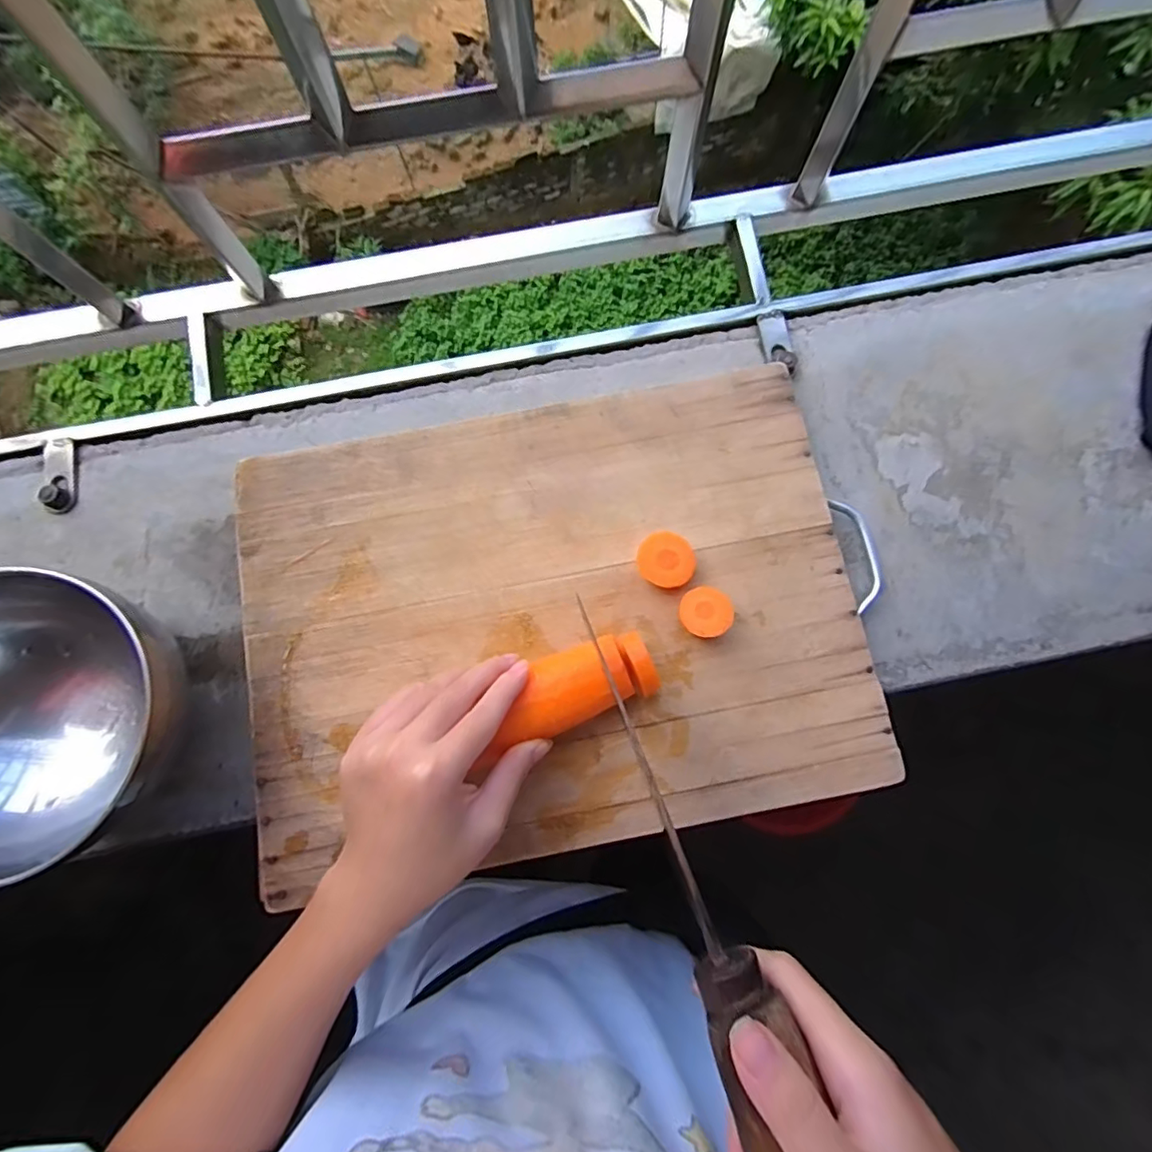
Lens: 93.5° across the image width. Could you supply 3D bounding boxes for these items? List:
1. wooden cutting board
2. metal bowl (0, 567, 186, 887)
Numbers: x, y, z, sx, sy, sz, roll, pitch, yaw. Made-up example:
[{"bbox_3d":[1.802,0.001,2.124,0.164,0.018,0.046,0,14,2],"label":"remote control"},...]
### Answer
[{"bbox_3d":[-0.016,0.024,0.339,0.375,0.028,0.272,-10,80,-1],"label":"wooden cutting board"},{"bbox_3d":[-0.291,0.080,0.296,0.153,0.070,0.149,0,80,1],"label":"metal bowl"}]

